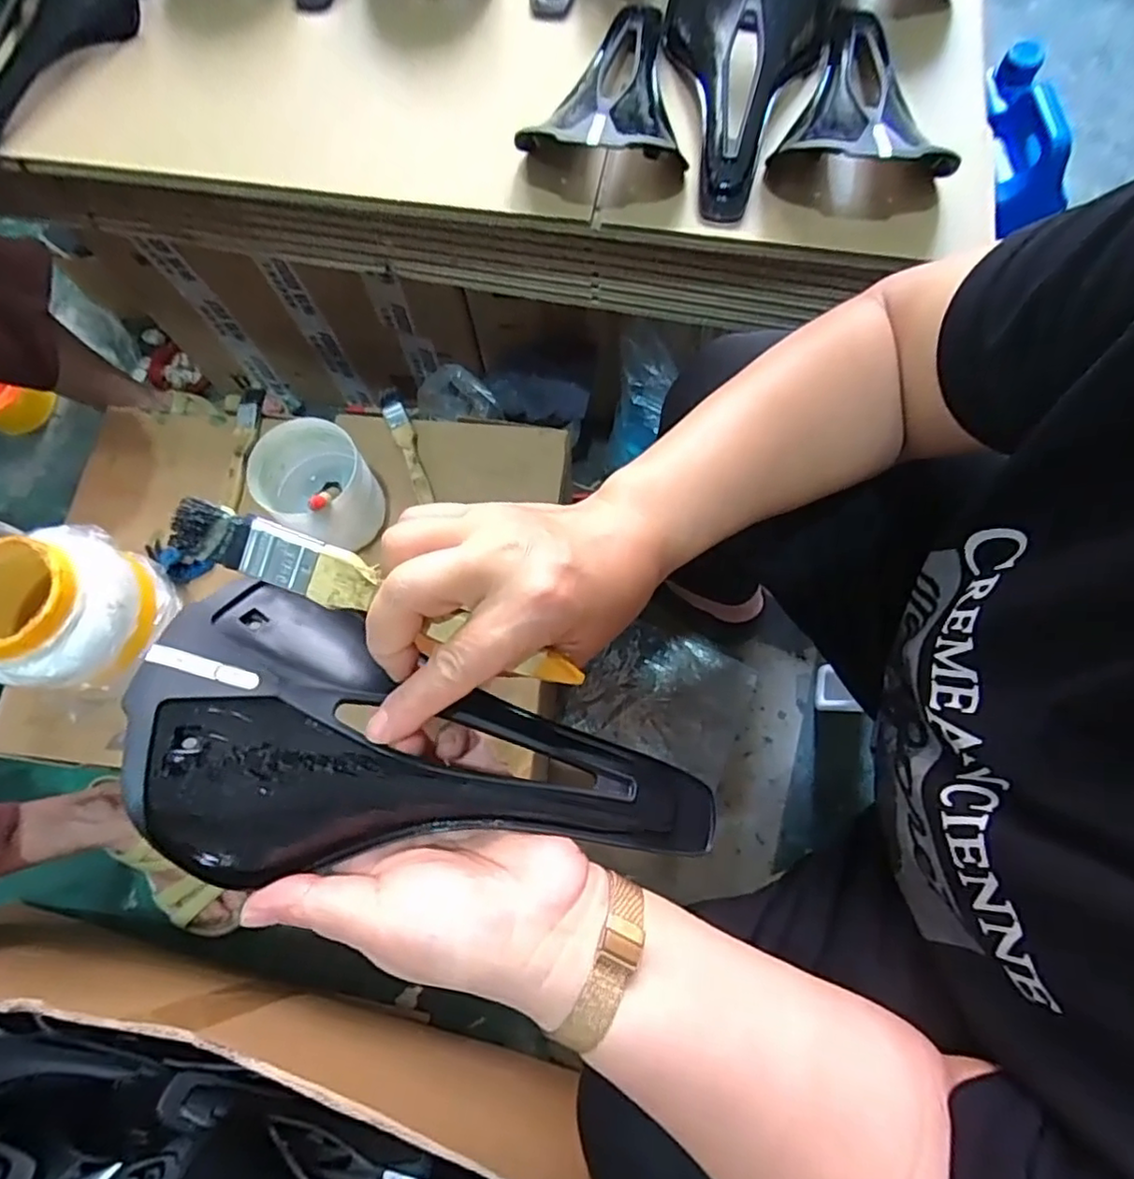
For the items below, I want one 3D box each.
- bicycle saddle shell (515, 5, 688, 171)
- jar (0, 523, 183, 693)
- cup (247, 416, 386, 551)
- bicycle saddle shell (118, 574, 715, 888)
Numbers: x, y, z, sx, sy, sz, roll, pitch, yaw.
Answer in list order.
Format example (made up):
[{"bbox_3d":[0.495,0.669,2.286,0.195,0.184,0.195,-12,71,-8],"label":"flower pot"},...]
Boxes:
[{"bbox_3d":[0.037,-0.417,0.516,0.125,0.043,0.256,8,60,5],"label":"bicycle saddle shell"},{"bbox_3d":[-0.413,0.020,0.521,0.119,0.107,0.120,-1,72,2],"label":"jar"},{"bbox_3d":[-0.222,-0.090,0.576,0.092,0.098,0.088,-1,72,2],"label":"cup"},{"bbox_3d":[-0.051,0.073,0.261,0.233,0.035,0.107,14,73,-10],"label":"bicycle saddle shell"}]

